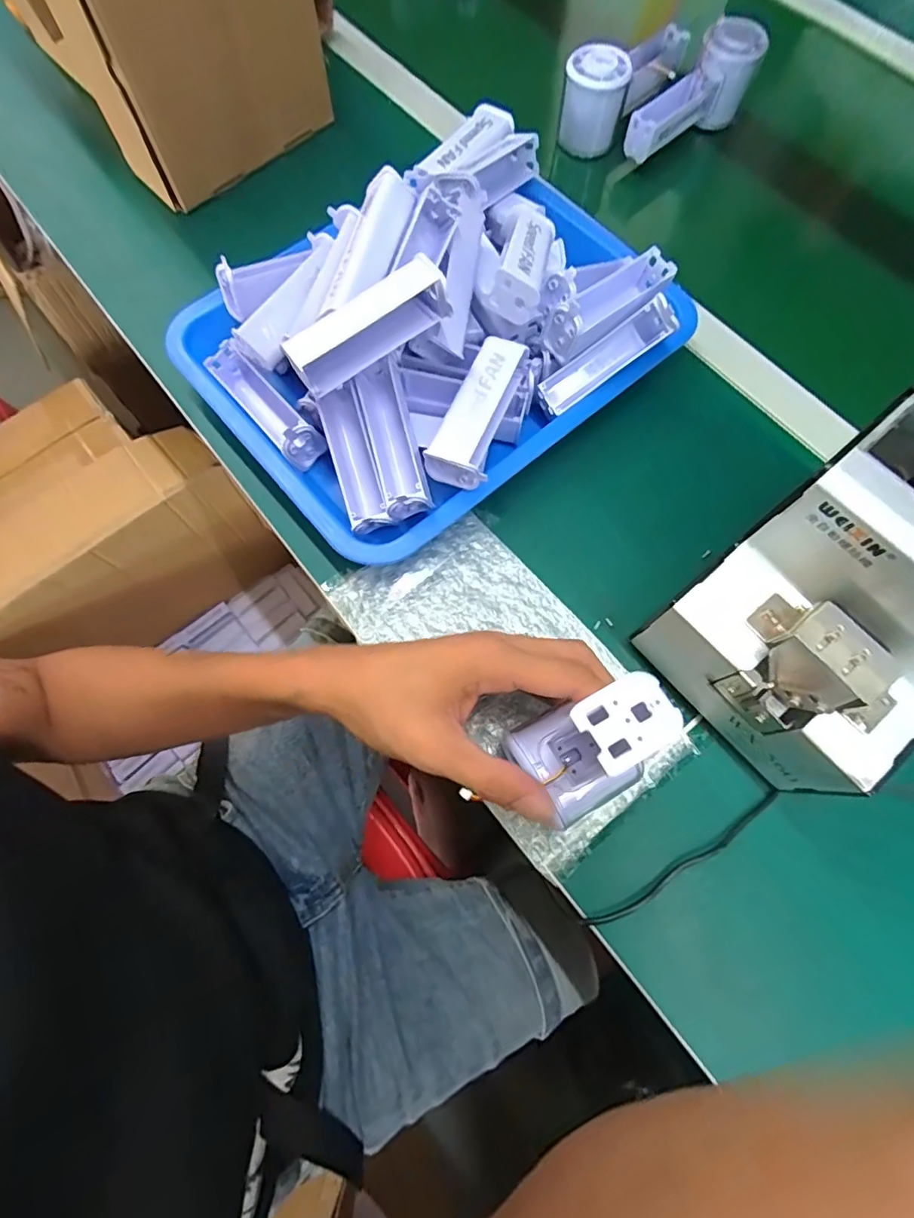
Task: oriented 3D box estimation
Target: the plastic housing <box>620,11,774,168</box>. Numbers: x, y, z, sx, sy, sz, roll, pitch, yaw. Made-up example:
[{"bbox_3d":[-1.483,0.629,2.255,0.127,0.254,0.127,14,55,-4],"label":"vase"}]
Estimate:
[{"bbox_3d":[0.218,-0.471,0.479,0.041,0.064,0.136,43,76,13],"label":"plastic housing"}]

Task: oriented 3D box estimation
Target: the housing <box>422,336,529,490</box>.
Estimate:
[{"bbox_3d":[0.016,-0.130,0.344,0.036,0.030,0.100,23,73,7],"label":"housing"}]

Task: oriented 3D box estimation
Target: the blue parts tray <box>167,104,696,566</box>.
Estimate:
[{"bbox_3d":[-0.013,-0.208,0.365,0.321,0.094,0.254,-37,75,-12],"label":"blue parts tray"}]

